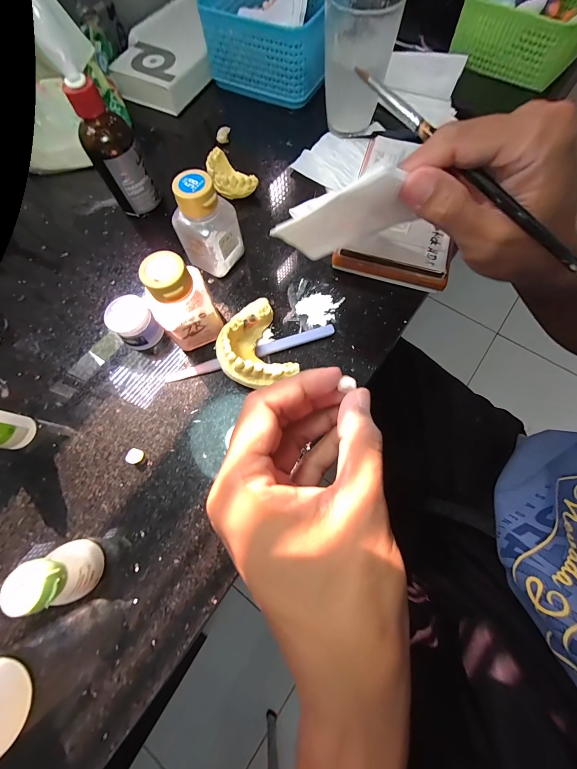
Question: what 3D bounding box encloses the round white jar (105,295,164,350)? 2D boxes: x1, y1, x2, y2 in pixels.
[{"bbox_3d":[-0.123,-0.049,0.234,0.030,0.032,0.031,0,72,1],"label":"round white jar"}]

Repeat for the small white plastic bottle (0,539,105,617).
[{"bbox_3d":[-0.136,0.113,0.171,0.025,0.046,0.030,-16,73,-4],"label":"small white plastic bottle"}]

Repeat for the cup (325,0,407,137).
[{"bbox_3d":[0.065,-0.309,0.279,0.060,0.091,0.061,0,72,1],"label":"cup"}]

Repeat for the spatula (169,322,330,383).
[{"bbox_3d":[-0.030,-0.026,0.236,0.138,0.005,0.011,-17,73,-4],"label":"spatula"}]

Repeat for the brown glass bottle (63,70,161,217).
[{"bbox_3d":[-0.147,-0.194,0.250,0.040,0.094,0.033,-30,74,-8],"label":"brown glass bottle"}]

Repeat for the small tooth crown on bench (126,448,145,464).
[{"bbox_3d":[-0.112,0.052,0.211,0.009,0.007,0.010,21,74,7],"label":"small tooth crown on bench"}]

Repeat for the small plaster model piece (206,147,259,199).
[{"bbox_3d":[-0.060,-0.206,0.288,0.033,0.023,0.055,-40,76,-11],"label":"small plaster model piece"}]

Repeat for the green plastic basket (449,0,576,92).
[{"bbox_3d":[0.292,-0.442,0.341,0.130,0.046,0.149,36,76,11],"label":"green plastic basket"}]

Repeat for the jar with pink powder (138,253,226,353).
[{"bbox_3d":[-0.075,-0.057,0.213,0.039,0.074,0.033,-20,73,-5],"label":"jar with pink powder"}]

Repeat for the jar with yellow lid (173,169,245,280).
[{"bbox_3d":[-0.065,-0.127,0.236,0.041,0.071,0.041,23,74,8],"label":"jar with yellow lid"}]

